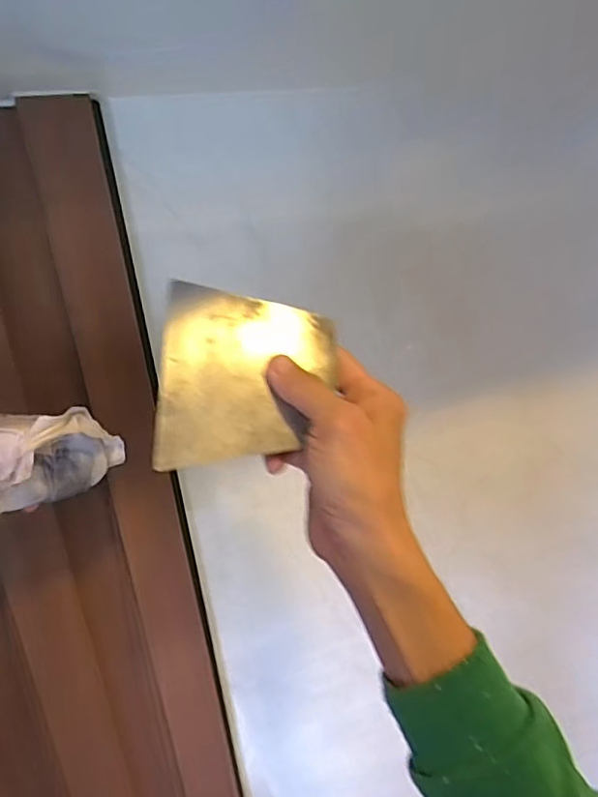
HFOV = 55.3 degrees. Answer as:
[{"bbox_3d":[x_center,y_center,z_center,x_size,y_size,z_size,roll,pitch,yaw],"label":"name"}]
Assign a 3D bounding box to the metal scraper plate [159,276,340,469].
[{"bbox_3d":[-0.029,-0.012,0.328,0.097,0.103,0.004,5,-14,-8],"label":"metal scraper plate"}]

